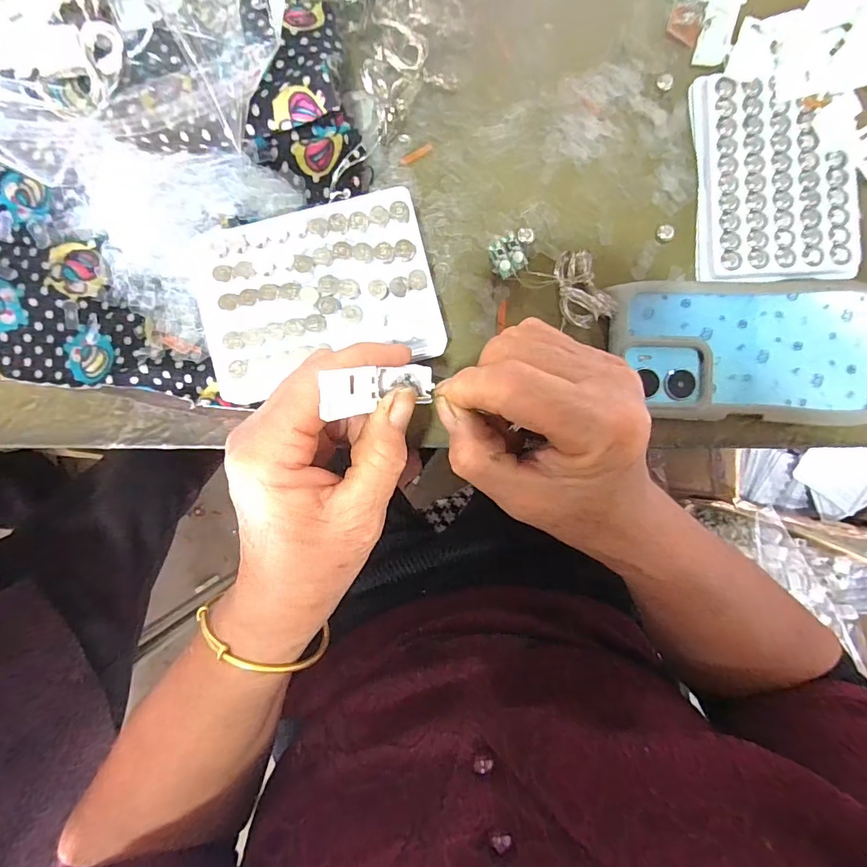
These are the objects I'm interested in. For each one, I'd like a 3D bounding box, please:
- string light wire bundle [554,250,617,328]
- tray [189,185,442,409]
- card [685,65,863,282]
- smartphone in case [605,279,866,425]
[{"bbox_3d":[0.089,-0.088,0.277,0.026,0.022,0.046,-19,89,1],"label":"string light wire bundle"},{"bbox_3d":[-0.063,-0.079,0.258,0.131,0.010,0.095,-15,92,-4],"label":"tray"},{"bbox_3d":[0.209,-0.156,0.279,0.089,0.011,0.123,-2,90,1],"label":"card"},{"bbox_3d":[0.196,-0.050,0.279,0.168,0.011,0.083,0,90,1],"label":"smartphone in case"}]

